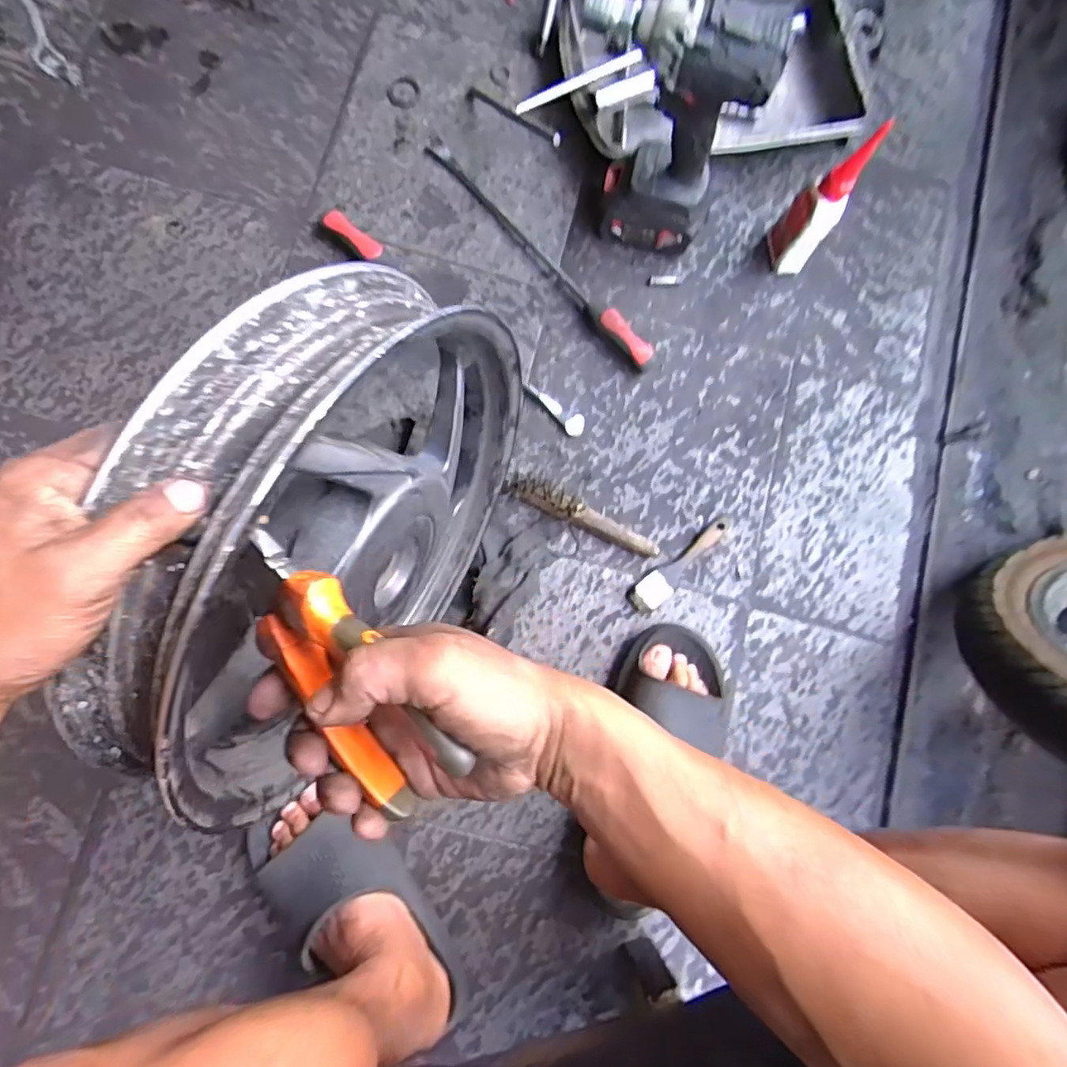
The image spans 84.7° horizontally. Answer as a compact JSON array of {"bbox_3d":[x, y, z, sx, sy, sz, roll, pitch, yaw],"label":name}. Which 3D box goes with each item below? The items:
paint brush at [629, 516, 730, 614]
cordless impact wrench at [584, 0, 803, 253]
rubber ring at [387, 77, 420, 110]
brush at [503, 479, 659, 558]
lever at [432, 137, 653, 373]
[{"bbox_3d":[0.164,0.034,0.645,0.142,0.014,0.032,-39,88,-9],"label":"paint brush"},{"bbox_3d":[0.114,-0.390,0.583,0.168,0.249,0.062,14,82,-3],"label":"cordless impact wrench"},{"bbox_3d":[-0.155,-0.530,0.704,0.038,0.004,0.046,6,82,-5],"label":"rubber ring"},{"bbox_3d":[0.055,-0.020,0.636,0.178,0.034,0.026,23,81,-2],"label":"brush"},{"bbox_3d":[0.007,-0.328,0.672,0.026,0.028,0.363,-42,88,-9],"label":"lever"}]

